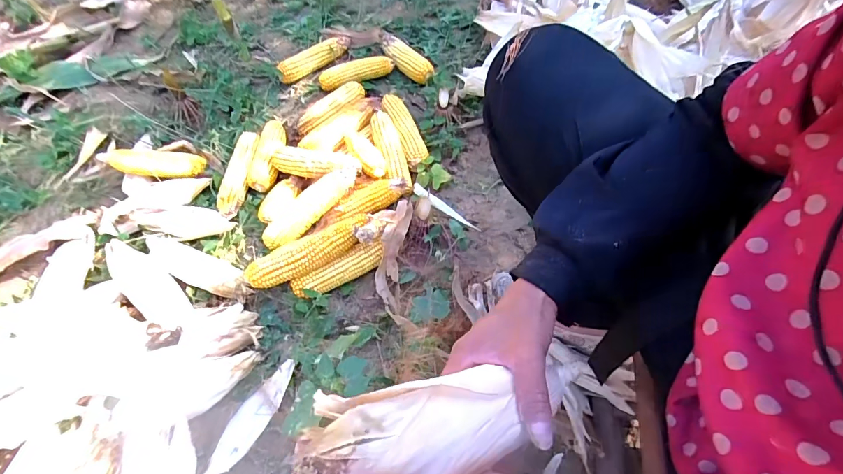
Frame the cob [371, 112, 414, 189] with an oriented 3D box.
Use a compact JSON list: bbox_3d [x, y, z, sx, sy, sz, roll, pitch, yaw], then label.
[{"bbox_3d":[-0.063,-0.177,0.799,0.052,0.040,0.179,-18,75,-7],"label":"cob"}]

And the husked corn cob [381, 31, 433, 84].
[{"bbox_3d":[-0.043,-0.441,0.989,0.057,0.043,0.197,-37,64,-17],"label":"husked corn cob"}]

